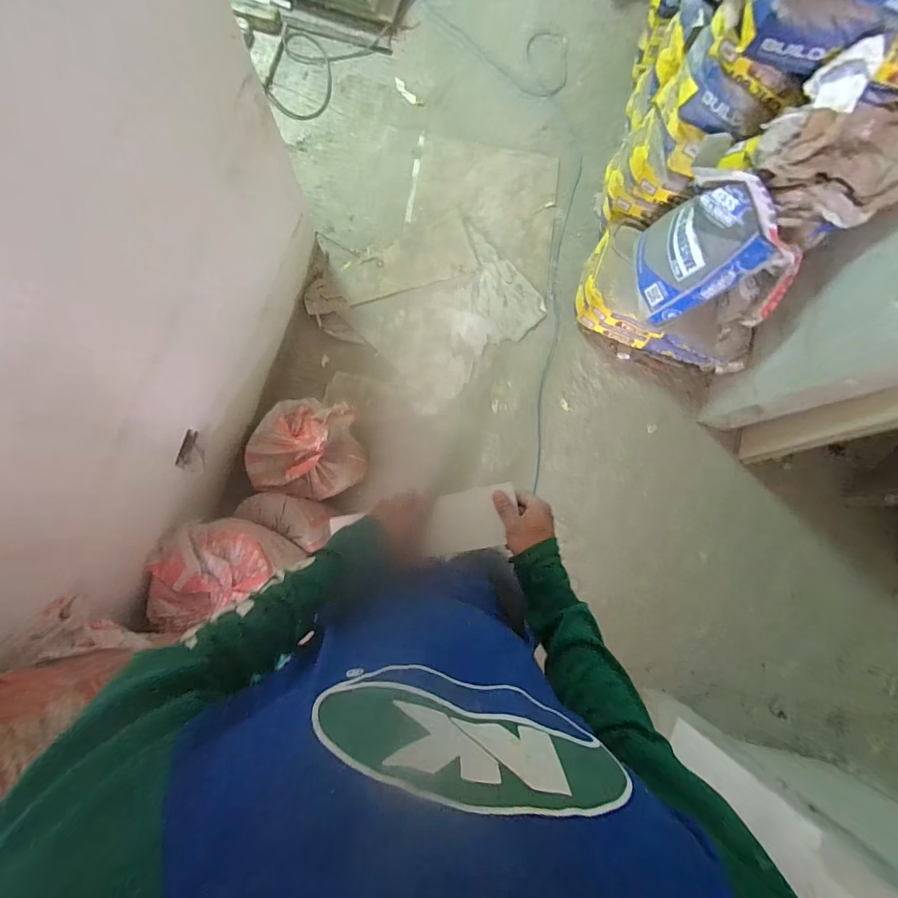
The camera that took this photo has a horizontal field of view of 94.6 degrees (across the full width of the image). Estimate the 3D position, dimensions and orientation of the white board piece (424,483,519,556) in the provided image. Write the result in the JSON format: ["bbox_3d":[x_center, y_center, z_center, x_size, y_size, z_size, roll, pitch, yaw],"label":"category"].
[{"bbox_3d":[0.030,0.101,0.594,0.130,0.006,0.084,-12,72,13],"label":"white board piece"}]

